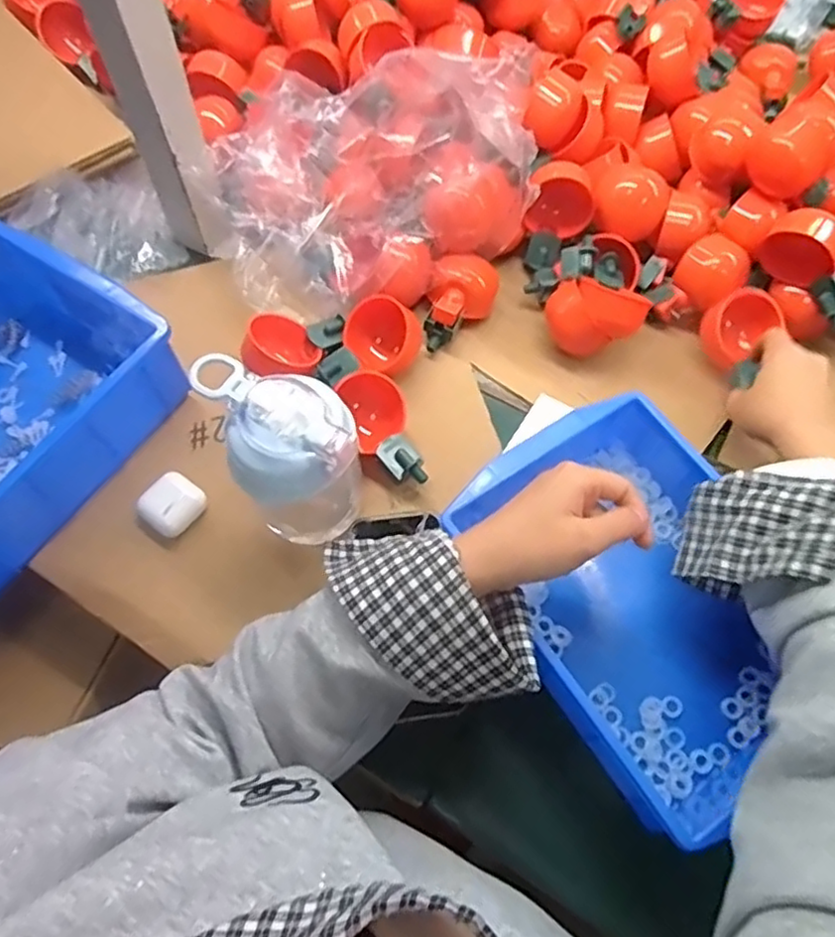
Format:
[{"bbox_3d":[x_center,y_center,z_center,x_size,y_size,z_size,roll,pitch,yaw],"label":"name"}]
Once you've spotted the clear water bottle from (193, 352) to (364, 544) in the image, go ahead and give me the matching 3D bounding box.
[{"bbox_3d":[-0.084,-0.011,0.455,0.080,0.144,0.097,-24,66,-11],"label":"clear water bottle"}]

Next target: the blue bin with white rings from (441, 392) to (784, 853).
[{"bbox_3d":[0.158,0.090,0.451,0.174,0.089,0.251,-33,68,-15],"label":"blue bin with white rings"}]

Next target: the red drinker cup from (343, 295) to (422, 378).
[{"bbox_3d":[-0.027,-0.109,0.547,0.051,0.043,0.066,-40,70,-17],"label":"red drinker cup"}]

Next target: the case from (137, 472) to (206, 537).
[{"bbox_3d":[-0.187,0.027,0.503,0.039,0.017,0.043,34,68,16],"label":"case"}]

